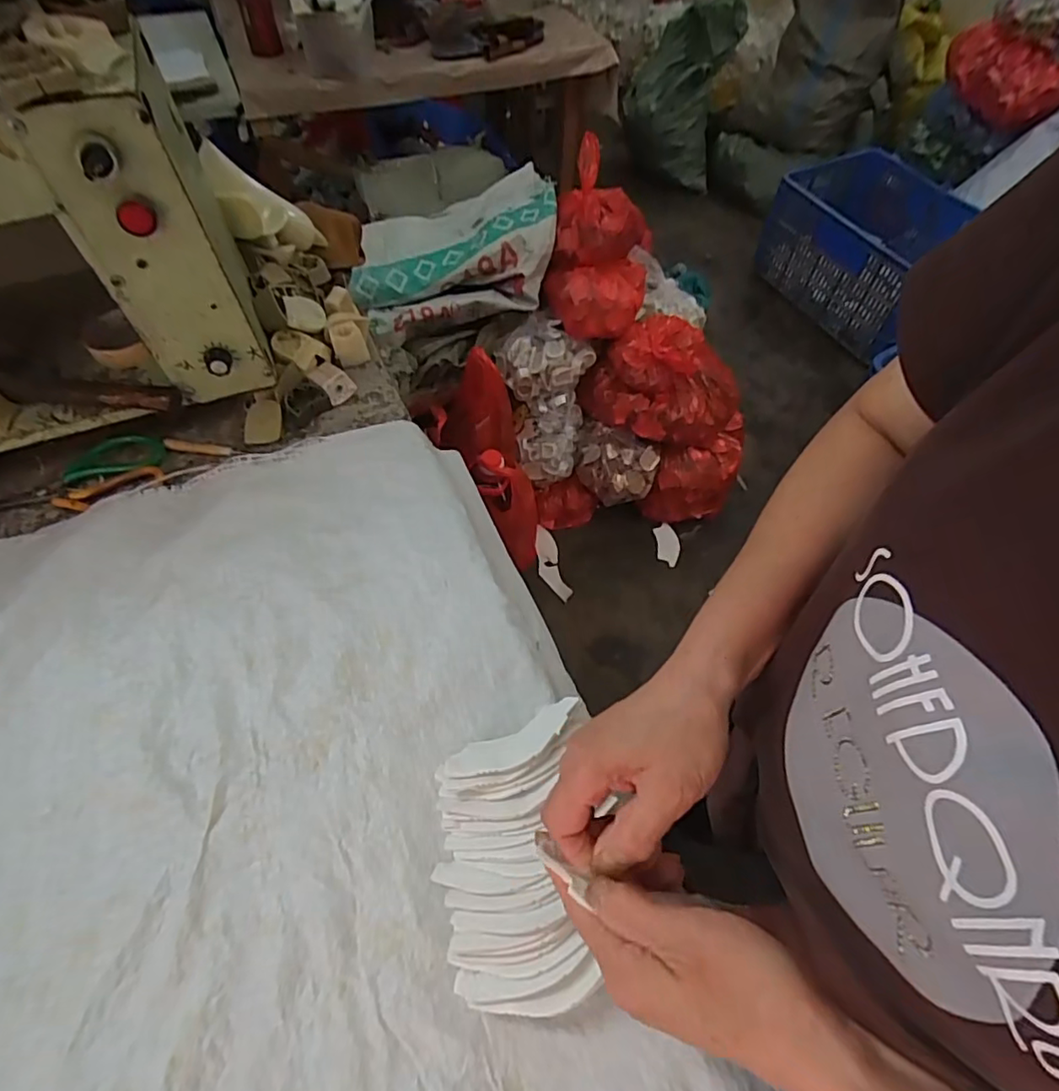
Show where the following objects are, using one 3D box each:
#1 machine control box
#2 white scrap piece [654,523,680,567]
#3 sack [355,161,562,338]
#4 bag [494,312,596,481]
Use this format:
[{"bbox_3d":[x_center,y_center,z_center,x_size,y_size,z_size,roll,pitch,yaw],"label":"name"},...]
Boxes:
[{"bbox_3d":[-0.353,-0.298,0.573,0.116,0.264,0.180,-23,60,-16],"label":"machine control box"},{"bbox_3d":[0.340,-0.002,1.455,0.057,0.009,0.110,-3,61,-2],"label":"white scrap piece"},{"bbox_3d":[-0.153,-0.590,1.204,0.440,0.152,0.241,-20,59,-14],"label":"sack"},{"bbox_3d":[0.046,-0.319,1.309,0.204,0.358,0.092,-7,18,-5],"label":"bag"}]

